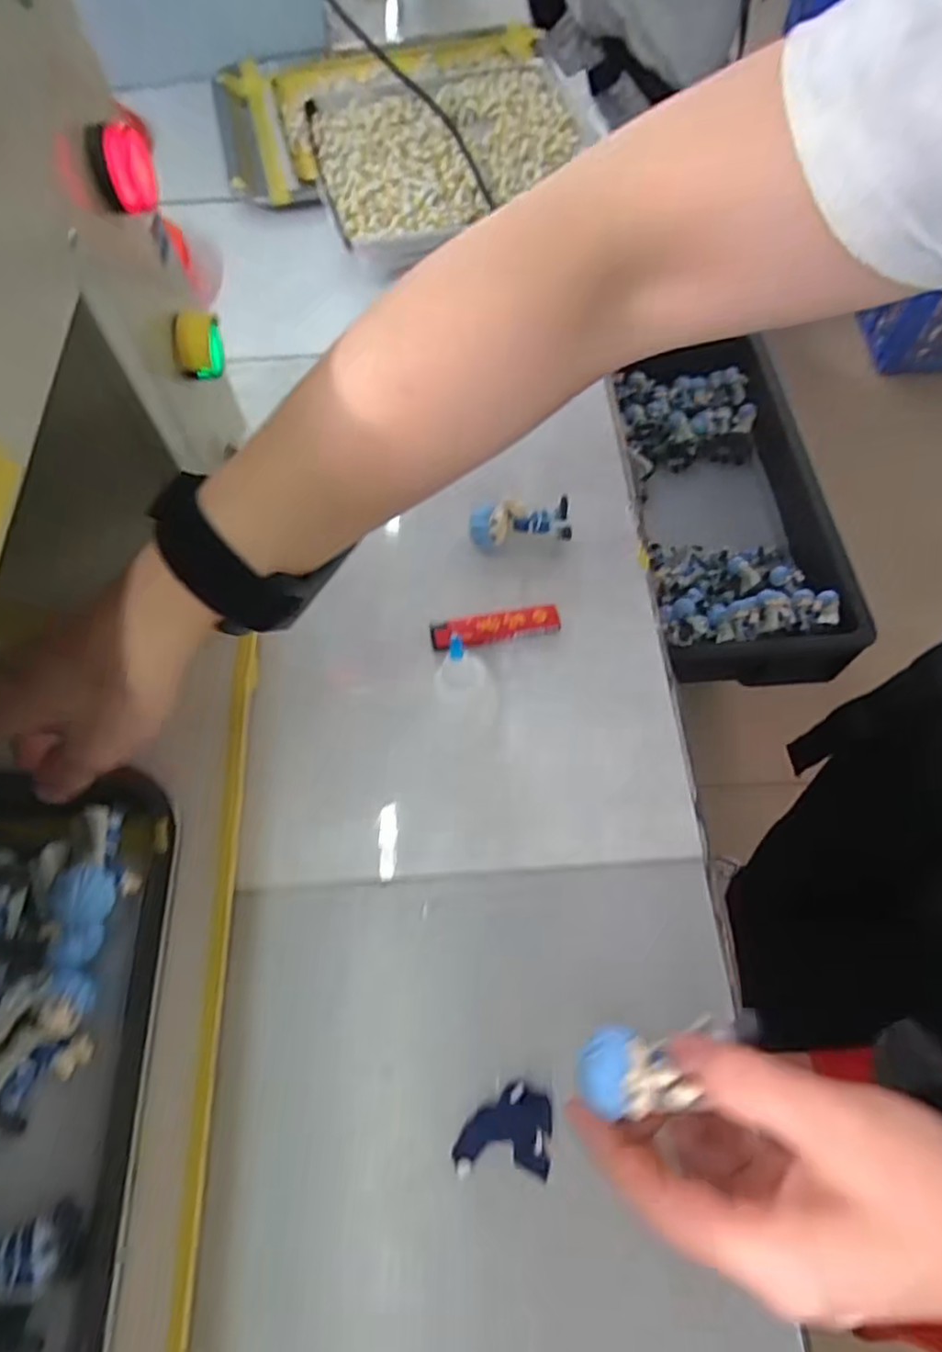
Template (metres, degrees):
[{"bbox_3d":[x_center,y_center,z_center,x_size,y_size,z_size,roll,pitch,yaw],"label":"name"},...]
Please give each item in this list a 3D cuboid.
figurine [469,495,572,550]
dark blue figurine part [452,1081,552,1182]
[{"bbox_3d":[0.032,-0.097,0.442,0.064,0.027,0.024,-10,64,-4],"label":"figurine"},{"bbox_3d":[0.014,0.200,0.307,0.041,0.025,0.036,3,63,2],"label":"dark blue figurine part"}]

